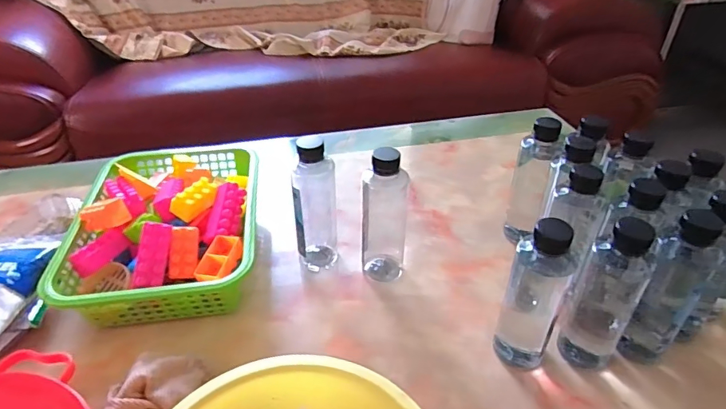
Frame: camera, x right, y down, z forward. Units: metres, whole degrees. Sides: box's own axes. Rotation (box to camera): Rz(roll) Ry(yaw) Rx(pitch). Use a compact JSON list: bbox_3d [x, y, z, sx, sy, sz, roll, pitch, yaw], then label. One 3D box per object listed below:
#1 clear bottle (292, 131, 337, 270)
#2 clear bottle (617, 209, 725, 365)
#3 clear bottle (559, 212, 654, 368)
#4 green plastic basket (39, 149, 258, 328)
[{"bbox_3d":[-0.061,0.004,0.576,0.055,0.172,0.045,-13,39,-16],"label":"clear bottle"},{"bbox_3d":[0.301,0.089,0.455,0.044,0.175,0.050,31,47,34],"label":"clear bottle"},{"bbox_3d":[0.228,0.099,0.446,0.056,0.182,0.053,23,43,27],"label":"clear bottle"},{"bbox_3d":[-0.248,0.019,0.610,0.216,0.082,0.289,-6,38,-8],"label":"green plastic basket"}]

